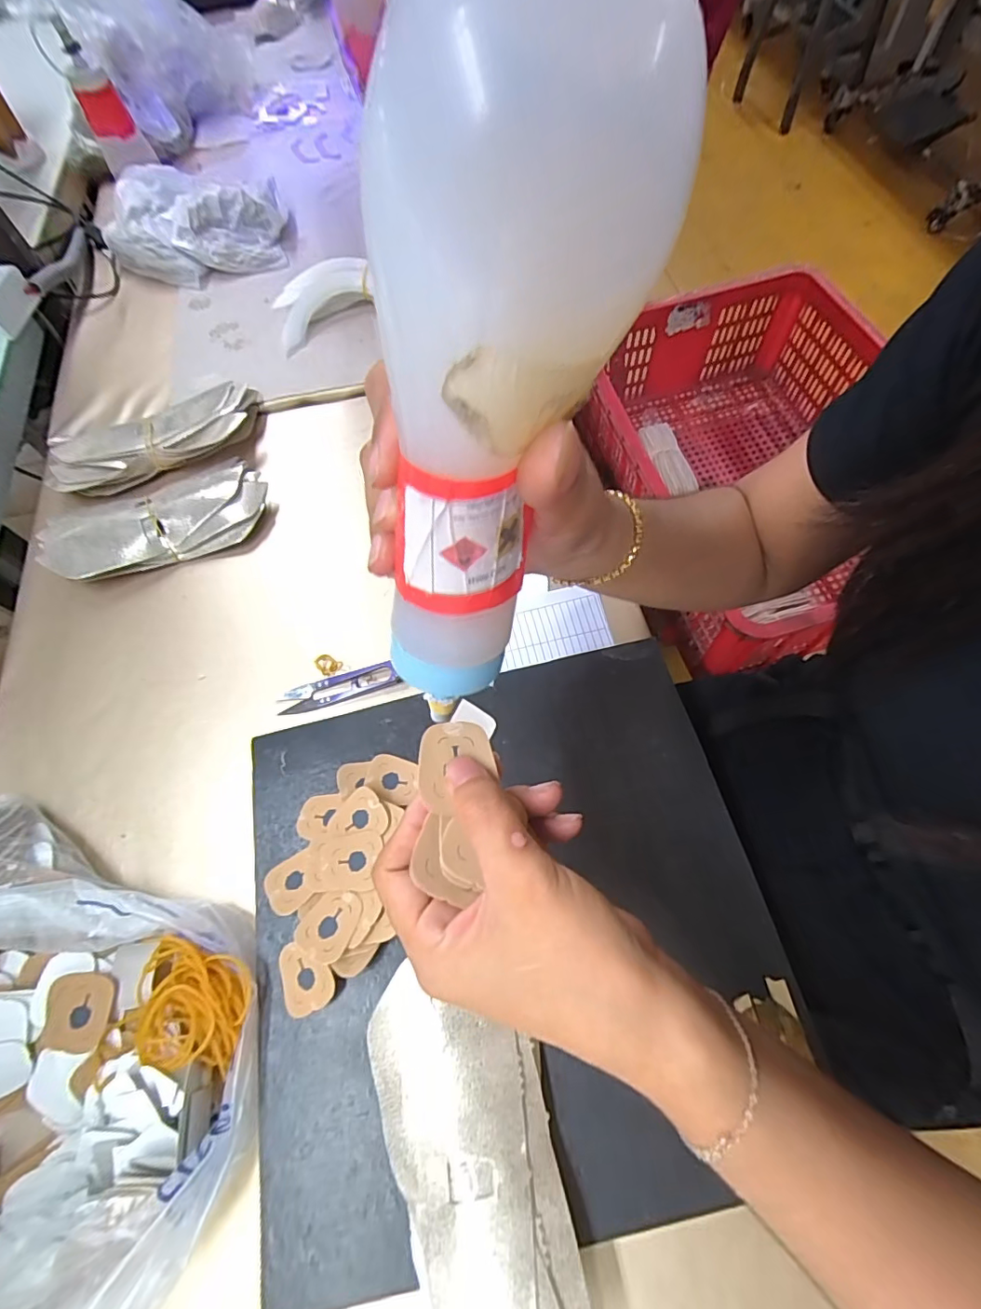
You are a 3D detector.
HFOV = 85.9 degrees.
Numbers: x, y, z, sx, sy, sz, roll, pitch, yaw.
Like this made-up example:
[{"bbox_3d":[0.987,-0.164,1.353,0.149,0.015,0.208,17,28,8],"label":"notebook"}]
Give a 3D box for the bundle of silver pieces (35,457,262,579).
[{"bbox_3d":[-0.302,-0.120,0.479,0.192,0.028,0.092,-22,65,-8],"label":"bundle of silver pieces"}]

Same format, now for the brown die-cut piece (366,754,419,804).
[{"bbox_3d":[-0.066,0.083,0.356,0.035,0.004,0.029,13,63,4],"label":"brown die-cut piece"}]

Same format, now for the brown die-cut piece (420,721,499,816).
[{"bbox_3d":[-0.014,0.046,0.218,0.032,0.004,0.038,-2,58,-16],"label":"brown die-cut piece"}]

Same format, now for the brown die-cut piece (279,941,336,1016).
[{"bbox_3d":[-0.106,0.185,0.305,0.032,0.004,0.037,-23,65,7],"label":"brown die-cut piece"}]

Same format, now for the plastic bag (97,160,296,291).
[{"bbox_3d":[-0.358,-0.517,0.629,0.208,0.069,0.118,-9,64,-1],"label":"plastic bag"}]

